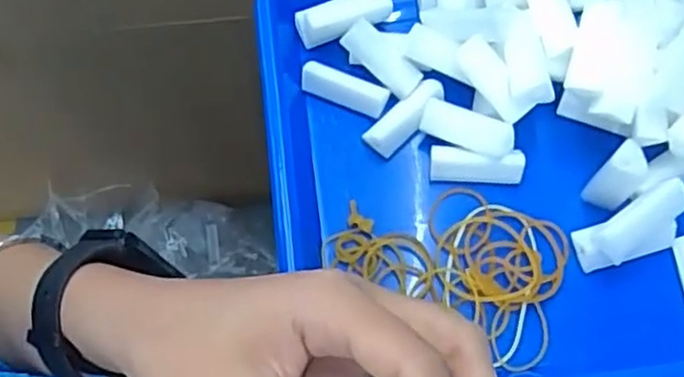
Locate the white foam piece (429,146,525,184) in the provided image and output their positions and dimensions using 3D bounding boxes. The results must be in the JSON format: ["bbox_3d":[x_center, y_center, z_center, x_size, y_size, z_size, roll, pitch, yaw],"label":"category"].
[{"bbox_3d":[0.067,-0.013,0.357,0.045,0.017,0.016,3,68,3],"label":"white foam piece"}]

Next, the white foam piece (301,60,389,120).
[{"bbox_3d":[0.001,-0.053,0.377,0.046,0.014,0.013,24,71,11],"label":"white foam piece"}]

